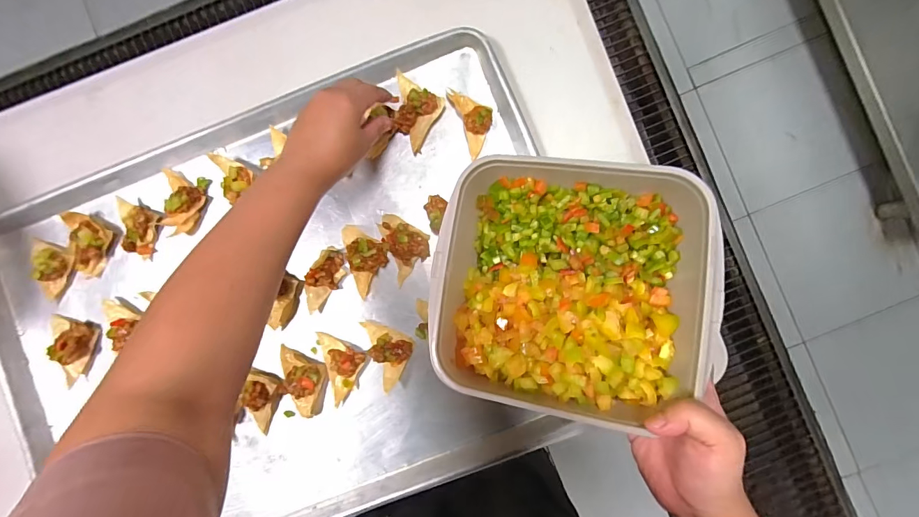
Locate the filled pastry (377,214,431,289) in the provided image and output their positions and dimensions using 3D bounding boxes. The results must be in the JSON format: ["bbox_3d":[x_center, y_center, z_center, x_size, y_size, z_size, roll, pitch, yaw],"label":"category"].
[{"bbox_3d":[-0.060,-0.015,0.440,0.049,0.030,0.075,-23,94,1],"label":"filled pastry"}]

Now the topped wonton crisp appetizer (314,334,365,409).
[{"bbox_3d":[-0.129,0.118,0.452,0.044,0.018,0.079,-19,94,1],"label":"topped wonton crisp appetizer"}]

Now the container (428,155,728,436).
[{"bbox_3d":[0.085,0.017,0.328,0.207,0.090,0.207,5,73,13],"label":"container"}]

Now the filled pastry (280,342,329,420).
[{"bbox_3d":[-0.180,0.140,0.447,0.057,0.027,0.063,15,94,-1],"label":"filled pastry"}]

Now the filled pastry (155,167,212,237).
[{"bbox_3d":[-0.324,-0.064,0.464,0.050,0.026,0.070,9,94,-1],"label":"filled pastry"}]

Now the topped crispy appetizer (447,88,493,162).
[{"bbox_3d":[0.018,-0.158,0.453,0.038,0.018,0.078,-22,94,1],"label":"topped crispy appetizer"}]

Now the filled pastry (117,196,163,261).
[{"bbox_3d":[-0.380,-0.033,0.469,0.052,0.017,0.057,20,94,-1],"label":"filled pastry"}]

